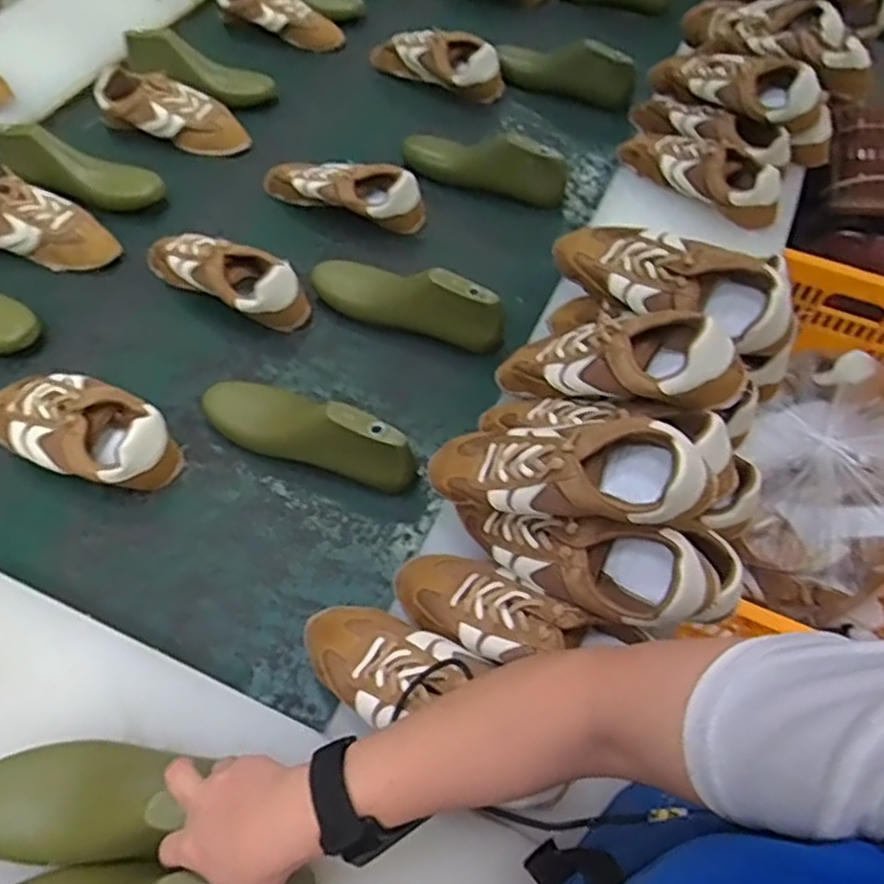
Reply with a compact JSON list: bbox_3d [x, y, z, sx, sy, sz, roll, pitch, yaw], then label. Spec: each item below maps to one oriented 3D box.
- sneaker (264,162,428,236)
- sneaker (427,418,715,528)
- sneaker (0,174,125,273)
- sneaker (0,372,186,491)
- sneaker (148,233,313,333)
[{"bbox_3d":[-0.144,-0.352,1.003,0.239,0.080,0.075,20,60,11],"label":"sneaker"},{"bbox_3d":[0.092,0.026,0.598,0.239,0.080,0.087,1,55,28],"label":"sneaker"},{"bbox_3d":[-0.545,-0.291,0.953,0.236,0.074,0.083,14,59,8],"label":"sneaker"},{"bbox_3d":[-0.394,-0.015,0.774,0.226,0.073,0.099,21,60,12],"label":"sneaker"},{"bbox_3d":[-0.275,-0.210,0.906,0.234,0.086,0.084,25,61,14],"label":"sneaker"}]

